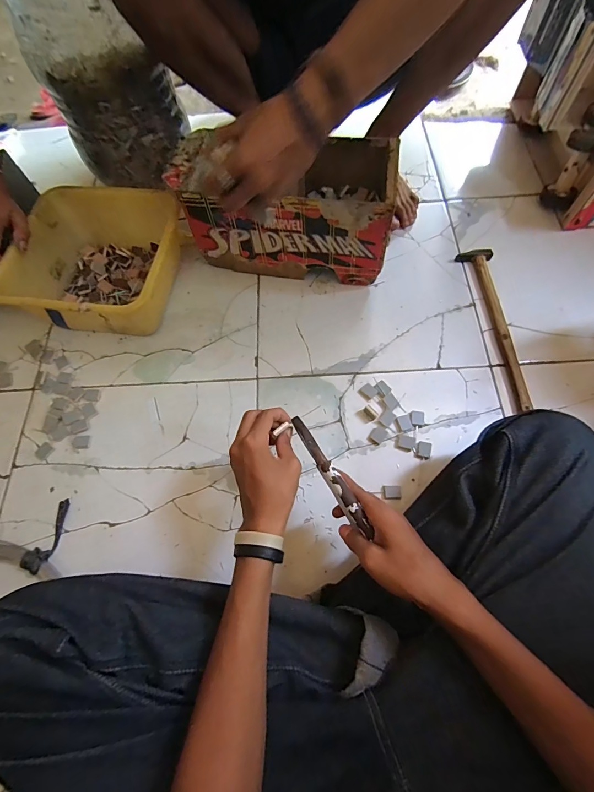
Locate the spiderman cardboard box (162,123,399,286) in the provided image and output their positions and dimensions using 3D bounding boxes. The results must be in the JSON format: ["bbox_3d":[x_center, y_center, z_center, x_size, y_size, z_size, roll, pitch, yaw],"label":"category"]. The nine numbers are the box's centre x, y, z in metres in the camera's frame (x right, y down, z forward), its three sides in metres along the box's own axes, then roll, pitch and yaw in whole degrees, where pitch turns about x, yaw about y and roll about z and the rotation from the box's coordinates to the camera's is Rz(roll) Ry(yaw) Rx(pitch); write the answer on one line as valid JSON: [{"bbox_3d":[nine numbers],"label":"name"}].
[{"bbox_3d":[-0.015,-0.338,0.661,0.353,0.191,0.174,7,68,6],"label":"spiderman cardboard box"}]

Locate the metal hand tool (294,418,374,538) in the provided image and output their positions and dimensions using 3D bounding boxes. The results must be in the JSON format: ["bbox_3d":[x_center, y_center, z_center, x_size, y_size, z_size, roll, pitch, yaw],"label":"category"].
[{"bbox_3d":[0.037,0.089,0.424,0.017,0.012,0.158,-28,61,-10],"label":"metal hand tool"}]

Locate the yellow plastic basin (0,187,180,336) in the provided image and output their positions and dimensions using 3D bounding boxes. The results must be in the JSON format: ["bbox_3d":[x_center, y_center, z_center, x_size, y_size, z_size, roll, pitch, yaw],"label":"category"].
[{"bbox_3d":[-0.355,-0.232,0.665,0.248,0.138,0.265,6,67,5],"label":"yellow plastic basin"}]

